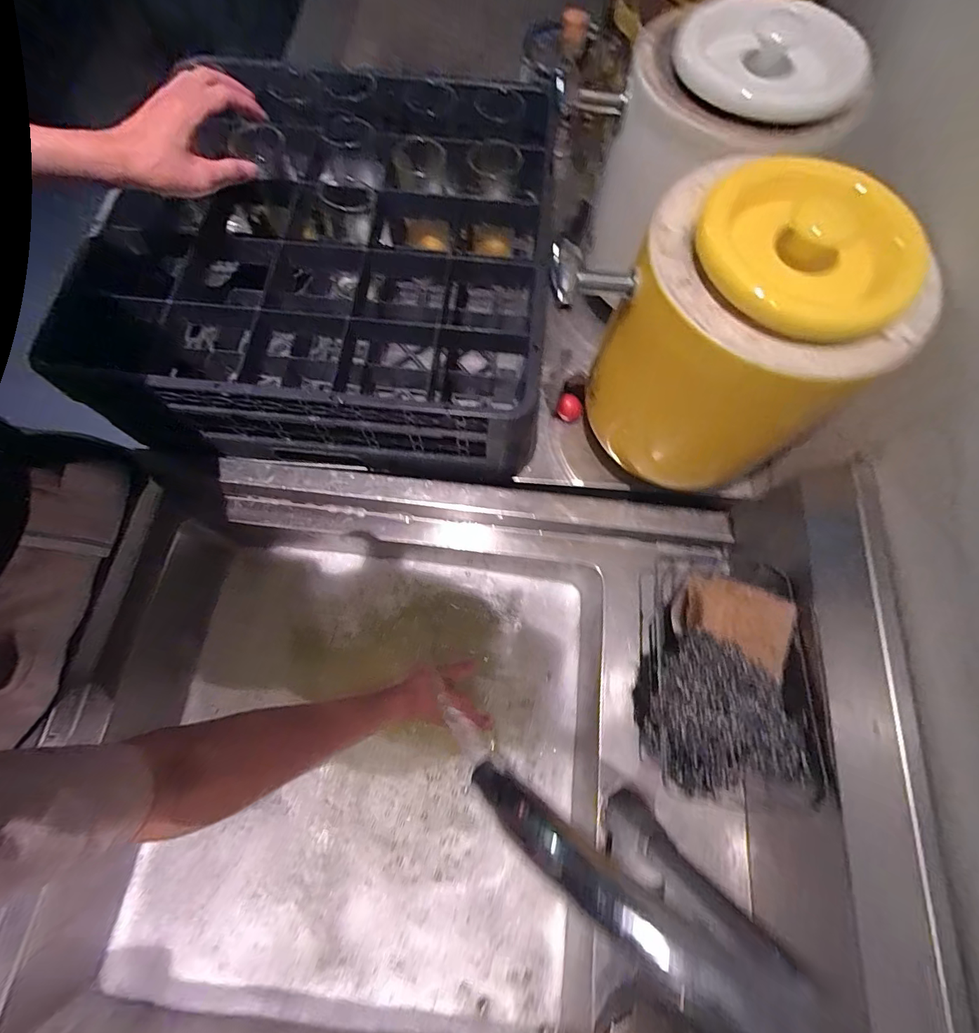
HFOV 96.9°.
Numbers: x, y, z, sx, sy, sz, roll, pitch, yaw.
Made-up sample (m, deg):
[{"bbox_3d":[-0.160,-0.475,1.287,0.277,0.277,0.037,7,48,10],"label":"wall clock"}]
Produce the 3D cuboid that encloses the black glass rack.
[{"bbox_3d":[-0.173,-0.312,0.535,0.466,0.129,0.481,5,72,1],"label":"black glass rack"}]

